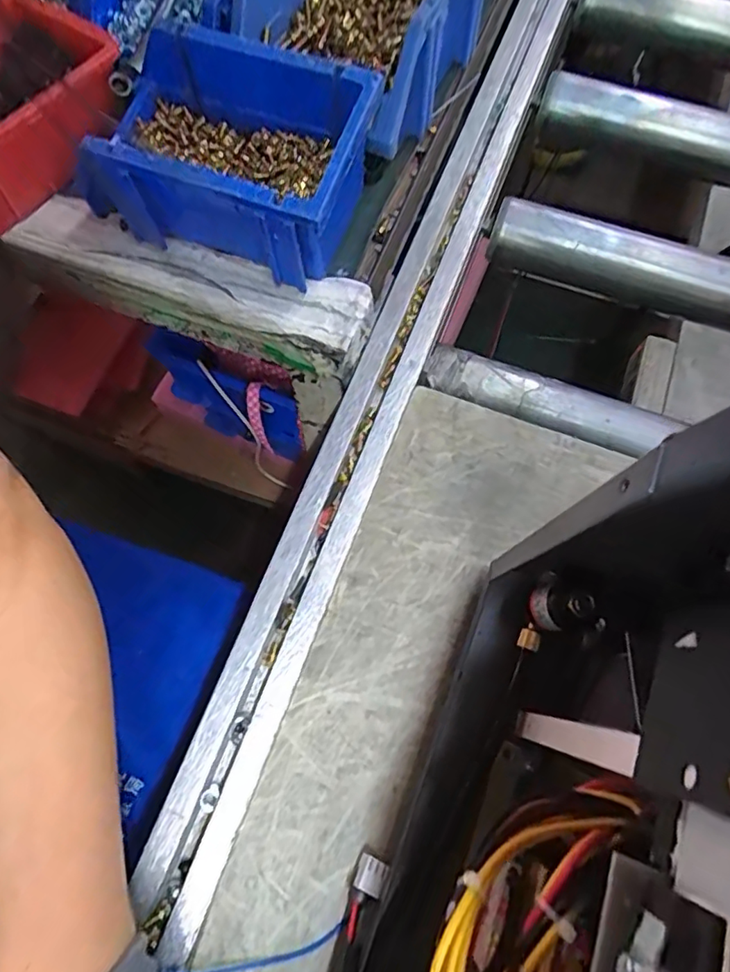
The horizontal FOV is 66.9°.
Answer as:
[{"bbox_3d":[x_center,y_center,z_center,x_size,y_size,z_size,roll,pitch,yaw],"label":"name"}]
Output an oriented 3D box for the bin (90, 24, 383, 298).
[{"bbox_3d":[-0.082,-0.196,0.334,0.159,0.074,0.106,20,71,7],"label":"bin"}]

